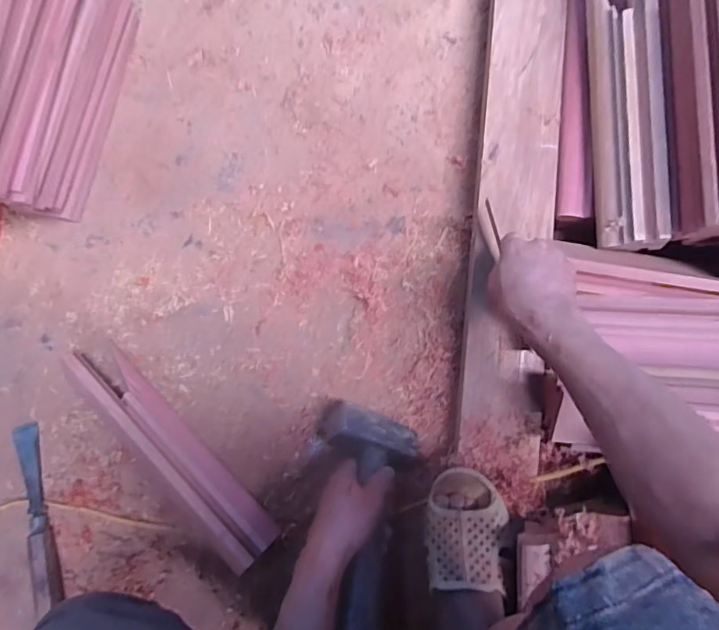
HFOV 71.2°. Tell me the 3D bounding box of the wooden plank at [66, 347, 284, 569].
[{"bbox_3d":[-0.255,0.180,0.679,0.057,0.081,0.363,-44,81,0],"label":"wooden plank"}]

